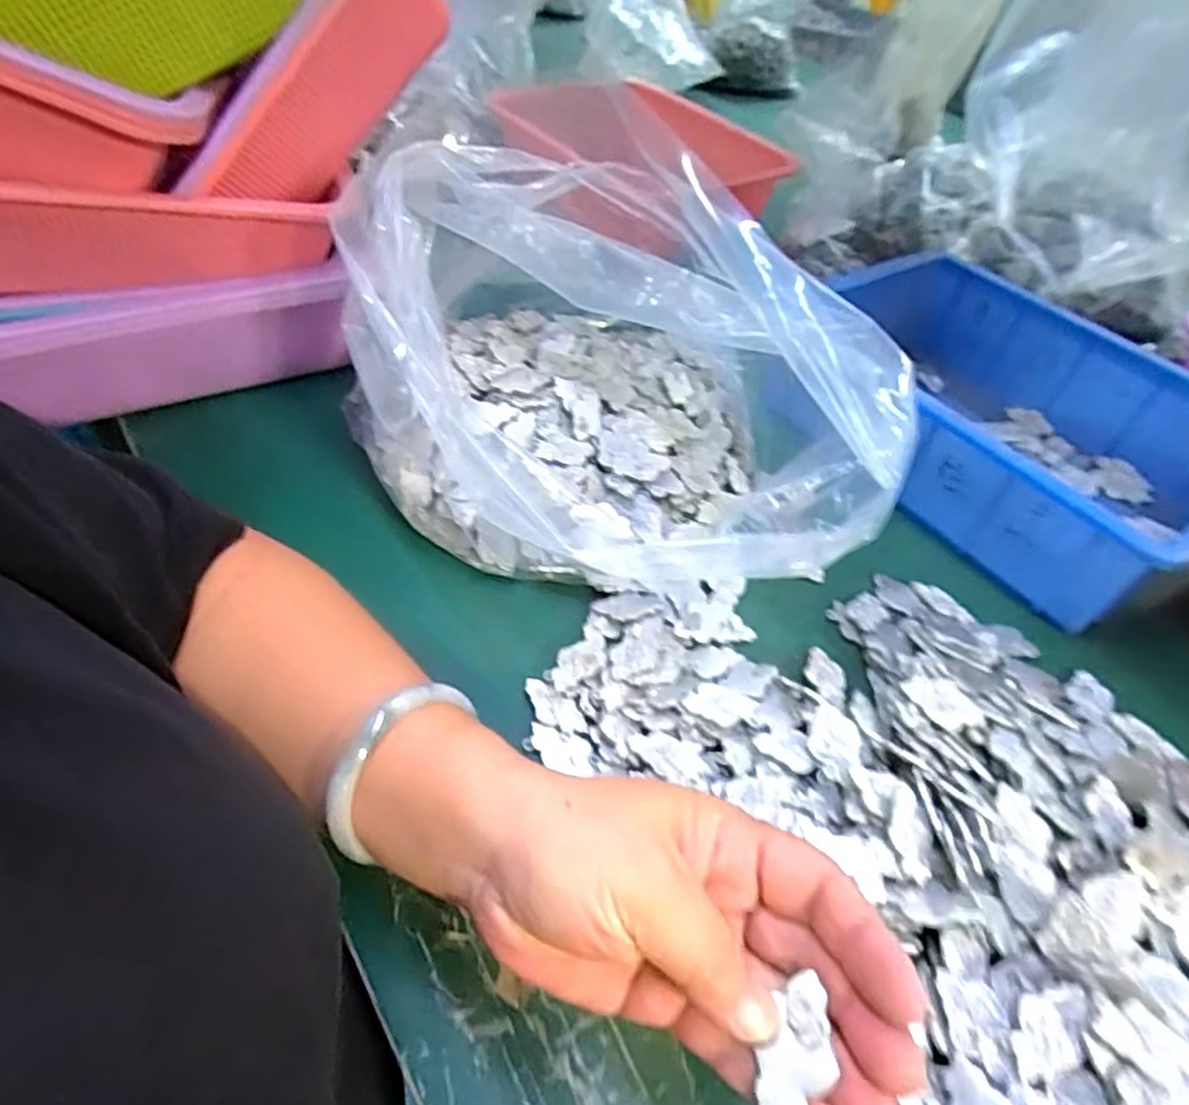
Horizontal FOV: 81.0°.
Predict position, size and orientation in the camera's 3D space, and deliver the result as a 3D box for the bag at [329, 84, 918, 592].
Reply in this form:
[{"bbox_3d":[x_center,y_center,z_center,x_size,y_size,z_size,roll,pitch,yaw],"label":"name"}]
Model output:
[{"bbox_3d":[-0.006,-0.136,0.426,0.276,0.161,0.277,-7,50,-12],"label":"bag"}]

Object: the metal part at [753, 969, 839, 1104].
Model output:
[{"bbox_3d":[0.056,0.141,0.192,0.016,0.005,0.036,8,66,28],"label":"metal part"}]

